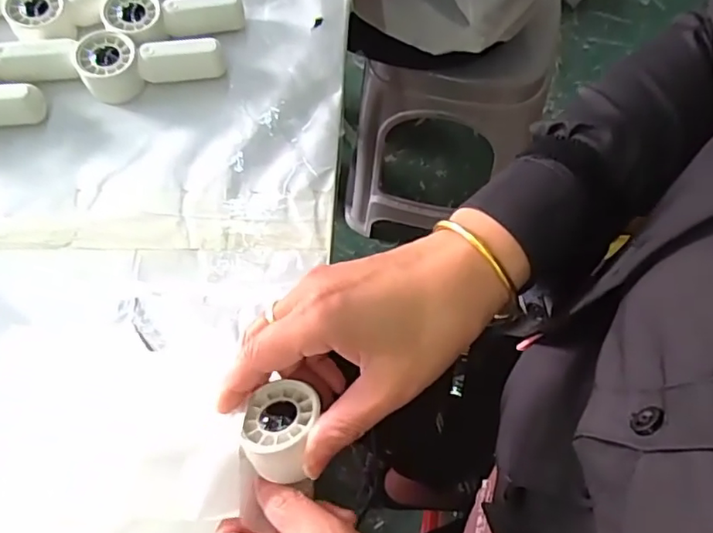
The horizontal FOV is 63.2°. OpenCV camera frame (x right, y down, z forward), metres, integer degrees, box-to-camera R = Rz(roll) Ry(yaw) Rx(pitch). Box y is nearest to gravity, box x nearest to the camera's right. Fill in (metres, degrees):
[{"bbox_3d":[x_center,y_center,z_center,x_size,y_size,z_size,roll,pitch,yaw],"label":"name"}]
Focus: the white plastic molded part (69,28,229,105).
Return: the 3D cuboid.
[{"bbox_3d":[-0.164,-0.166,0.463,0.106,0.033,0.041,-16,67,-8],"label":"white plastic molded part"}]

